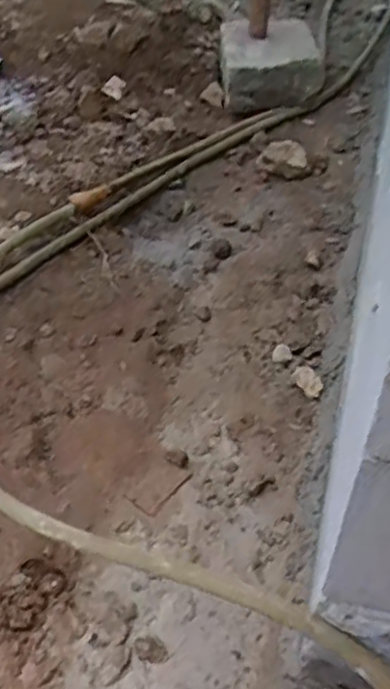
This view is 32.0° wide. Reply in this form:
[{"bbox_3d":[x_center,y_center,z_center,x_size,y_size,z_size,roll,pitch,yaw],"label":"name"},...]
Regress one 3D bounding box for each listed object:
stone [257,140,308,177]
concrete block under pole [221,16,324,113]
[{"bbox_3d":[0.172,-0.364,1.308,0.098,0.054,0.065,17,52,5],"label":"stone"},{"bbox_3d":[0.161,-0.589,1.441,0.198,0.109,0.210,0,53,-5],"label":"concrete block under pole"}]

